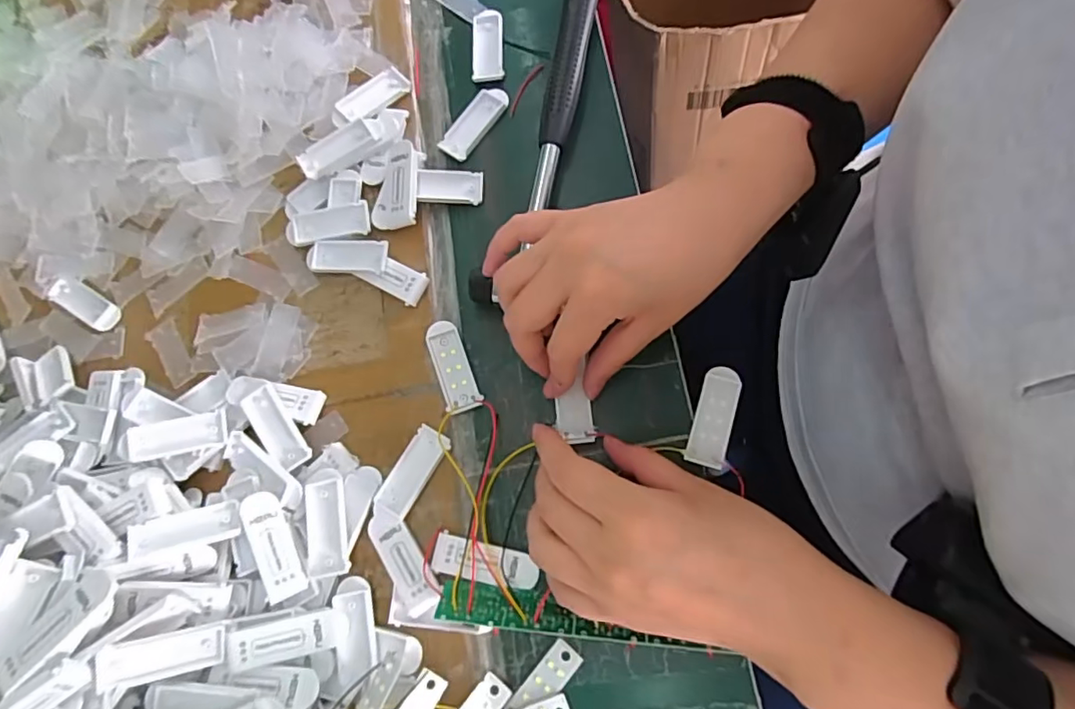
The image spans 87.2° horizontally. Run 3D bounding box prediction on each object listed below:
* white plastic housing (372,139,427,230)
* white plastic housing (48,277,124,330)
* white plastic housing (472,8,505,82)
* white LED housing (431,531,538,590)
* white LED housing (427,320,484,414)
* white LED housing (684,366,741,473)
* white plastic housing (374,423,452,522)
[{"bbox_3d":[-0.091,-0.110,0.366,0.030,0.013,0.058,0,76,9],"label":"white plastic housing"},{"bbox_3d":[-0.310,-0.035,0.388,0.059,0.005,0.020,28,82,15],"label":"white plastic housing"},{"bbox_3d":[-0.035,-0.218,0.396,0.022,0.006,0.059,-5,75,8],"label":"white plastic housing"},{"bbox_3d":[-0.029,0.112,0.305,0.056,0.005,0.020,9,77,11],"label":"white LED housing"},{"bbox_3d":[-0.051,0.006,0.340,0.021,0.004,0.057,-21,73,3],"label":"white LED housing"},{"bbox_3d":[0.097,0.035,0.310,0.020,0.009,0.058,16,79,13],"label":"white LED housing"},{"bbox_3d":[-0.072,0.068,0.322,0.021,0.006,0.054,31,82,15],"label":"white plastic housing"}]

